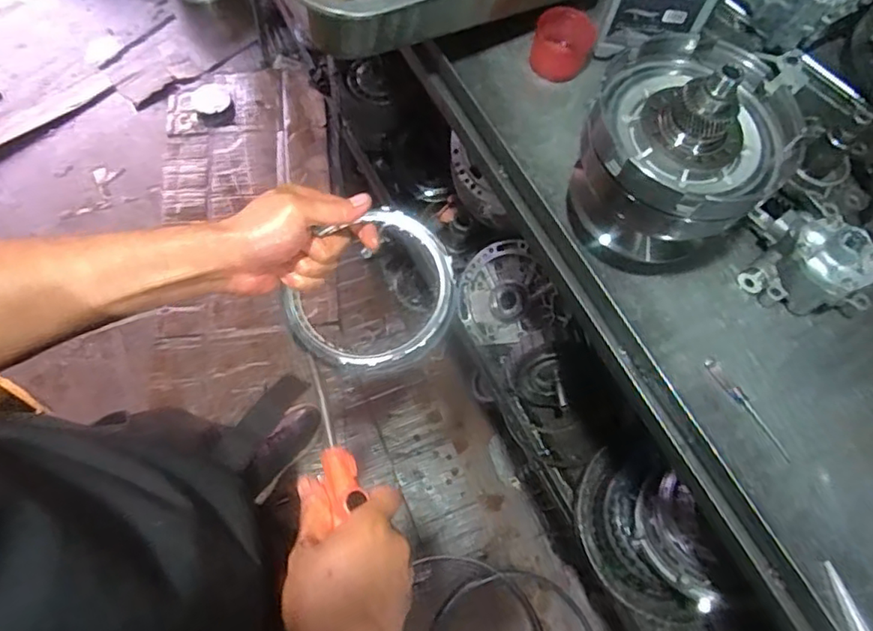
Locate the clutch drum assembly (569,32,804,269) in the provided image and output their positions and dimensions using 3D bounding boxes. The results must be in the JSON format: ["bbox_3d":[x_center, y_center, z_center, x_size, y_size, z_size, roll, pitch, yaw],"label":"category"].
[{"bbox_3d":[0.219,-0.144,0.553,0.162,0.191,0.155,1,69,-3],"label":"clutch drum assembly"}]

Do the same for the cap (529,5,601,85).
[{"bbox_3d":[0.150,-0.323,0.705,0.069,0.032,0.083,14,68,5],"label":"cap"}]

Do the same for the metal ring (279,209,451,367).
[{"bbox_3d":[-0.058,-0.019,0.532,0.150,0.141,0.016,-16,27,-12],"label":"metal ring"}]

